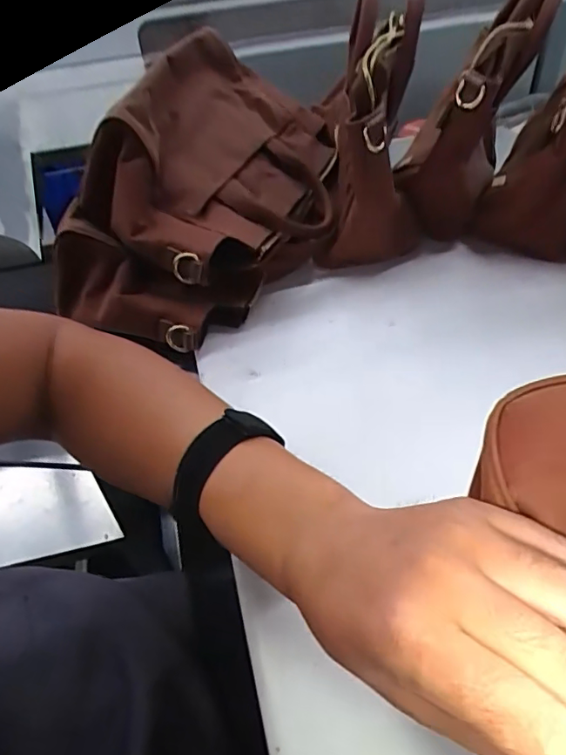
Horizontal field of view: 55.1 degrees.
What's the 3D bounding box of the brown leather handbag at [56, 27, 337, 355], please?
[{"bbox_3d":[-0.065,-0.198,0.560,0.201,0.176,0.322,20,50,23],"label":"brown leather handbag"}]

